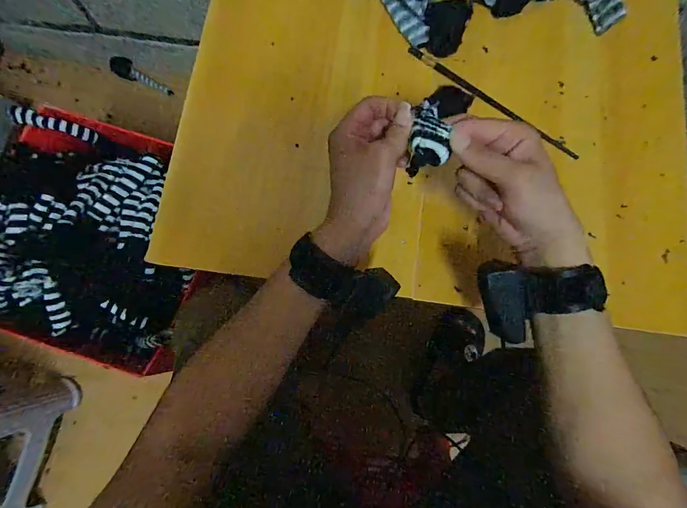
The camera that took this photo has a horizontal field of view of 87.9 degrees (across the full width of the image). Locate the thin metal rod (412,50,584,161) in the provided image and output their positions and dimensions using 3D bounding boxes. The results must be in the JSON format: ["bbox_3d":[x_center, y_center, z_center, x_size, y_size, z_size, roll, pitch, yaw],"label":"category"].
[{"bbox_3d":[0.176,-0.183,0.427,0.236,0.007,0.015,37,82,8],"label":"thin metal rod"}]

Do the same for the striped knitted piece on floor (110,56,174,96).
[{"bbox_3d":[-0.585,-0.509,1.035,0.166,0.043,0.033,20,77,-36],"label":"striped knitted piece on floor"}]

